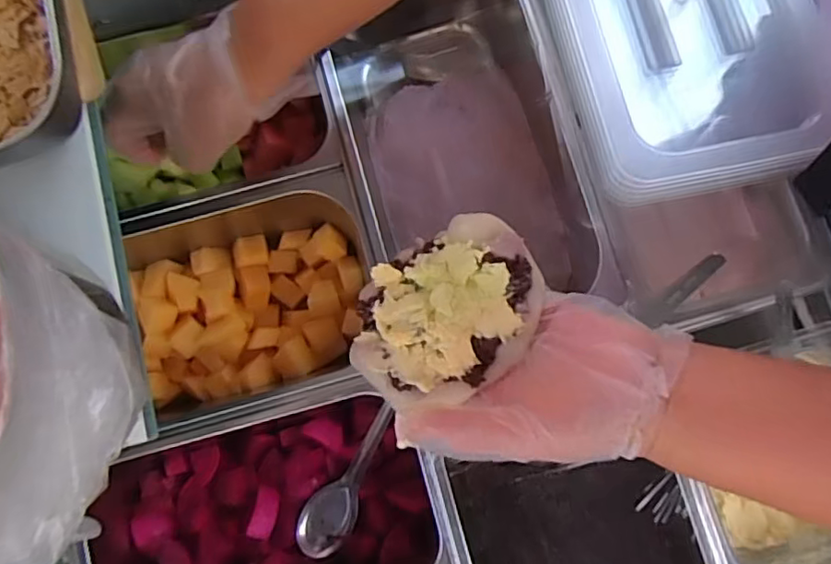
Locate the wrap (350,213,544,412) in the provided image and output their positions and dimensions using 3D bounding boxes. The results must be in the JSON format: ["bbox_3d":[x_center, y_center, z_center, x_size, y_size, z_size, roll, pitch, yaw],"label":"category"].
[{"bbox_3d":[0.016,0.016,0.344,0.114,0.029,0.085,-36,80,-7],"label":"wrap"}]

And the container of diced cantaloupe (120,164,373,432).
[{"bbox_3d":[-0.135,0.016,0.485,0.227,0.097,0.154,-15,78,-3],"label":"container of diced cantaloupe"}]

